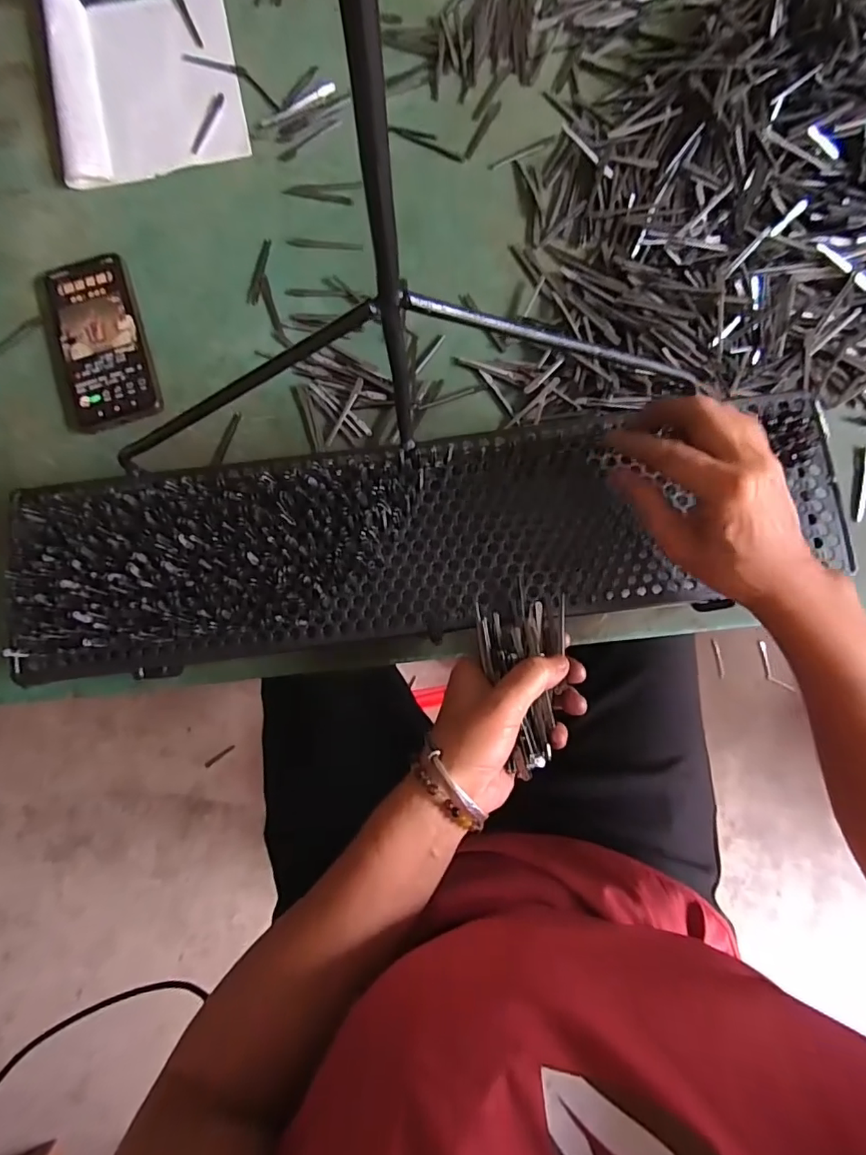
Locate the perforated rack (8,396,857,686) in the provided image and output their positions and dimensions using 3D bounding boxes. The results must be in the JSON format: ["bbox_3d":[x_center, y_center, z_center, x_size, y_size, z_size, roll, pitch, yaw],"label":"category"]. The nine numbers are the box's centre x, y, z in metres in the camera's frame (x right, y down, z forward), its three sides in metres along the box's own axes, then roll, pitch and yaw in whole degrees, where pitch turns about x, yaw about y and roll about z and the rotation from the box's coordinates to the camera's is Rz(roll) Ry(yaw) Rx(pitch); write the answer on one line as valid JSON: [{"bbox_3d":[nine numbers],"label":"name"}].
[{"bbox_3d":[-0.007,-0.029,0.374,0.584,0.036,0.137,-8,83,-2],"label":"perforated rack"}]

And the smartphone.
[{"bbox_3d":[-0.300,-0.213,0.460,0.085,0.009,0.161,-16,83,-1],"label":"smartphone"}]

